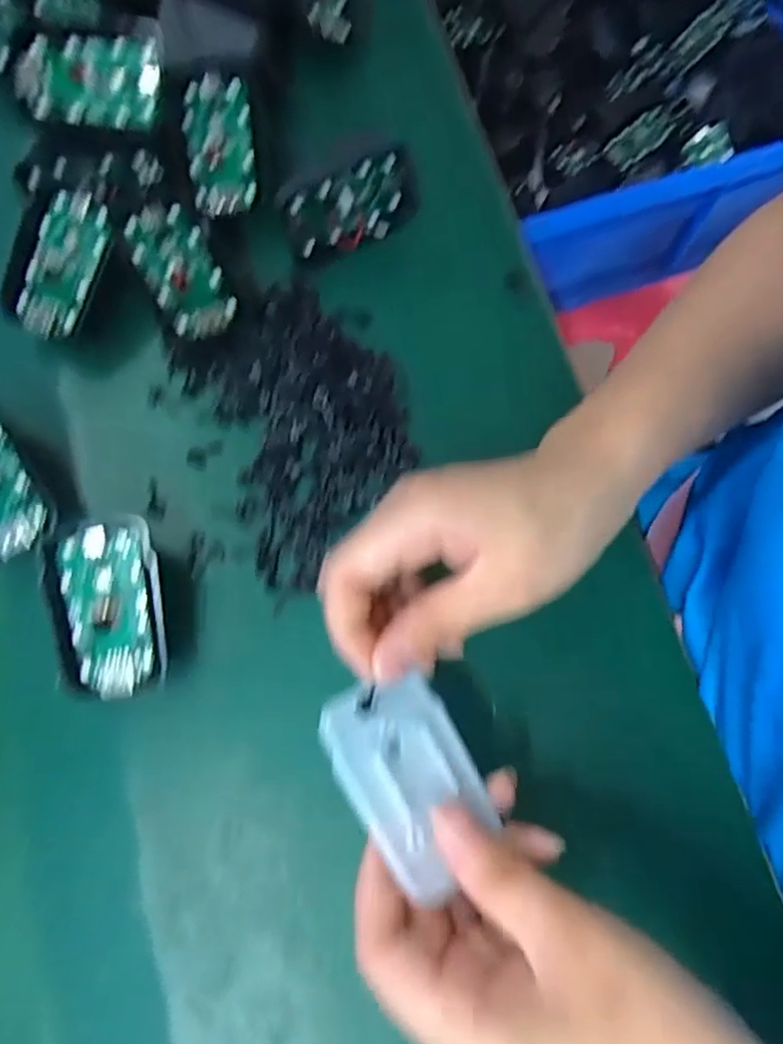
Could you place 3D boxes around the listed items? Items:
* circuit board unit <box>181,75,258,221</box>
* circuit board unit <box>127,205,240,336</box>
[{"bbox_3d":[-0.086,-0.189,0.325,0.033,0.015,0.065,-3,95,1],"label":"circuit board unit"},{"bbox_3d":[-0.099,-0.118,0.302,0.032,0.005,0.063,-31,95,-22],"label":"circuit board unit"}]

